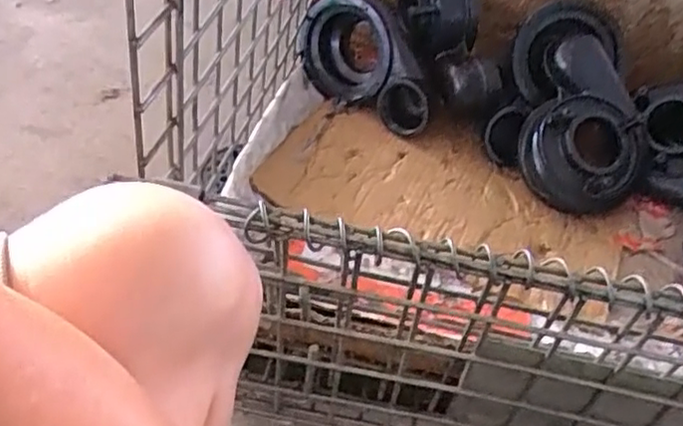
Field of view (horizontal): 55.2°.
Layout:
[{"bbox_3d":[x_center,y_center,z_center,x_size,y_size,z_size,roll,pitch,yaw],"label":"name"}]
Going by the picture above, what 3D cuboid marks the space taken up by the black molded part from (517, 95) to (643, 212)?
[{"bbox_3d":[0.283,-0.069,0.763,0.142,0.141,0.046,-18,2,11],"label":"black molded part"}]

